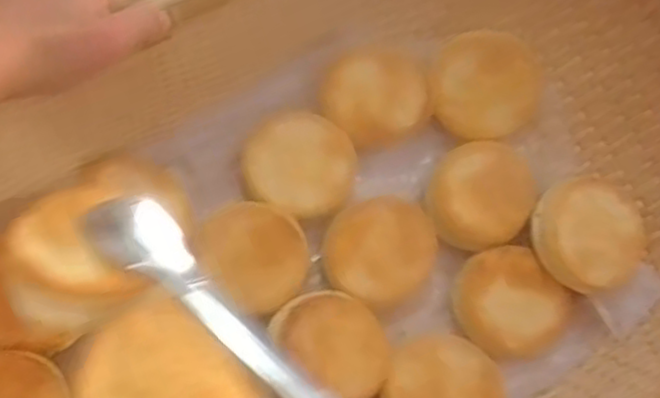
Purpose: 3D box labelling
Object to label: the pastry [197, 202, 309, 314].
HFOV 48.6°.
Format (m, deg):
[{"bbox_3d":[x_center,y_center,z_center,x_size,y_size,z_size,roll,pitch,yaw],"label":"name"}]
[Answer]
[{"bbox_3d":[-0.063,0.049,0.618,0.095,0.015,0.095,2,87,-29],"label":"pastry"}]

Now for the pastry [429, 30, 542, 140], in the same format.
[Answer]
[{"bbox_3d":[0.145,-0.105,0.685,0.098,0.030,0.098,-6,106,7],"label":"pastry"}]

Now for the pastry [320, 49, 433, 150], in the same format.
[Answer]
[{"bbox_3d":[0.045,-0.095,0.685,0.090,0.032,0.086,-37,85,3],"label":"pastry"}]

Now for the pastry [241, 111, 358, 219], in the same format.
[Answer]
[{"bbox_3d":[-0.025,-0.031,0.653,0.101,0.022,0.087,7,93,-22],"label":"pastry"}]

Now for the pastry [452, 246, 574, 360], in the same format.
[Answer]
[{"bbox_3d":[0.160,0.093,0.652,0.089,0.039,0.098,-40,70,-18],"label":"pastry"}]

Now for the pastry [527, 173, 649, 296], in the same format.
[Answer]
[{"bbox_3d":[0.231,0.031,0.649,0.098,0.035,0.098,1,80,-9],"label":"pastry"}]

